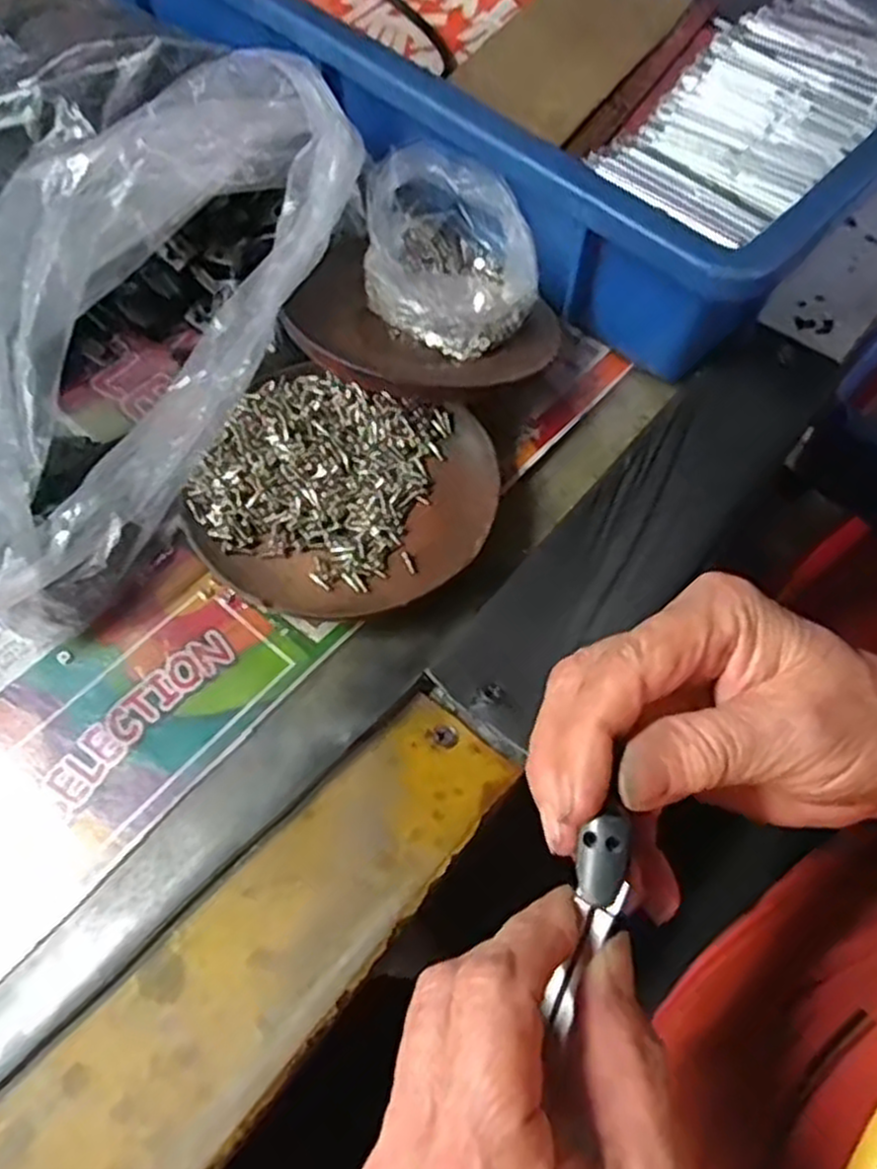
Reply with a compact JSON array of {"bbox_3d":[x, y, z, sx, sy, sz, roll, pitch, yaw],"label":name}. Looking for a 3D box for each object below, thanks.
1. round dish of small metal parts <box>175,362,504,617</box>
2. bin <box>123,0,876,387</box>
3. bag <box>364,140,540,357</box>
[{"bbox_3d":[-0.034,-0.033,0.297,0.106,0.019,0.099,2,63,-3],"label":"round dish of small metal parts"},{"bbox_3d":[0.036,-0.310,0.414,0.442,0.077,0.287,42,68,16],"label":"bin"},{"bbox_3d":[0.005,-0.139,0.326,0.070,0.042,0.080,5,63,-1],"label":"bag"}]

